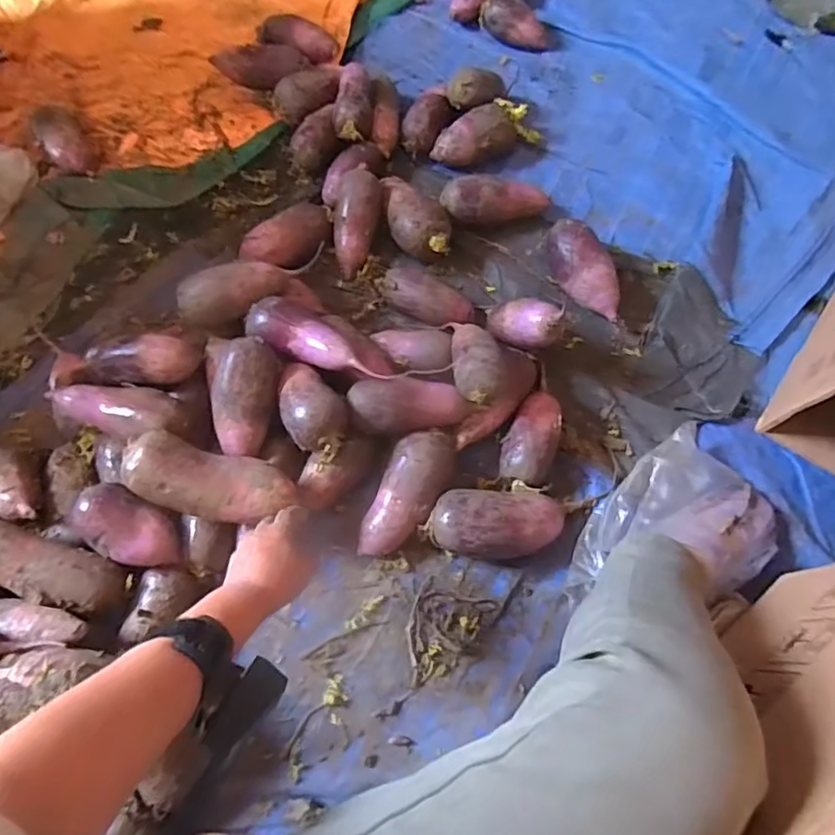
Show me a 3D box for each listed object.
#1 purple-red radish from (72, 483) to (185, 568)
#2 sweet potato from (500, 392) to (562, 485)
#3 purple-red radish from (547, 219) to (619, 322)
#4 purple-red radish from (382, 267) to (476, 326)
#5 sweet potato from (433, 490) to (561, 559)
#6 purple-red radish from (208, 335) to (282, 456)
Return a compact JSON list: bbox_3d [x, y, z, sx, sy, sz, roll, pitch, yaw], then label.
[{"bbox_3d":[-0.331,0.127,0.650,0.126,0.058,0.074,25,70,10],"label":"purple-red radish"},{"bbox_3d":[0.149,0.028,0.744,0.067,0.056,0.119,14,69,5],"label":"sweet potato"},{"bbox_3d":[0.245,-0.213,0.838,0.067,0.074,0.162,-30,72,-10],"label":"purple-red radish"},{"bbox_3d":[0.016,-0.168,0.811,0.138,0.062,0.059,20,71,9],"label":"purple-red radish"},{"bbox_3d":[0.100,0.132,0.696,0.163,0.068,0.078,0,68,0],"label":"sweet potato"},{"bbox_3d":[-0.208,-0.026,0.690,0.078,0.057,0.134,0,70,1],"label":"purple-red radish"}]

